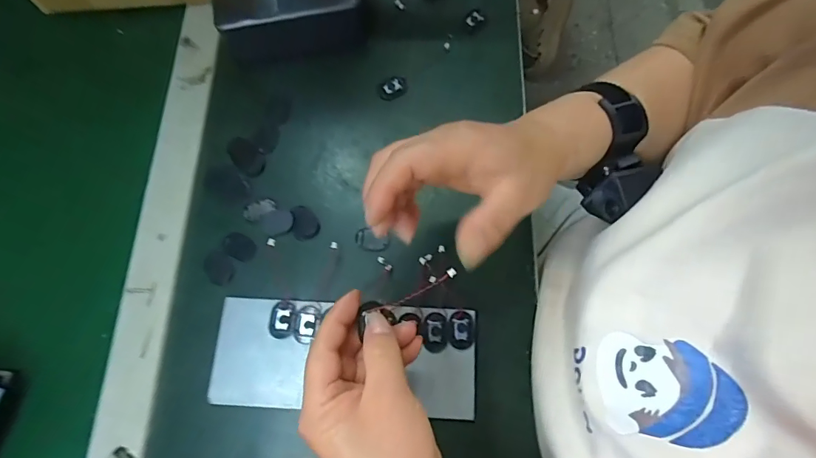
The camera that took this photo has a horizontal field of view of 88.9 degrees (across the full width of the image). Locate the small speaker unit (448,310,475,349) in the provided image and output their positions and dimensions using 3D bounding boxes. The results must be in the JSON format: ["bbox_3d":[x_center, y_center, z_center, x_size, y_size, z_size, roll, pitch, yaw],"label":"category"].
[{"bbox_3d":[0.042,0.078,0.321,0.020,0.004,0.028,5,73,2],"label":"small speaker unit"}]

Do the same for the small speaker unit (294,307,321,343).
[{"bbox_3d":[-0.078,0.074,0.323,0.018,0.004,0.027,12,73,4],"label":"small speaker unit"}]

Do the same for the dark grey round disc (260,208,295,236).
[{"bbox_3d":[-0.111,-0.006,0.354,0.027,0.004,0.024,12,73,4],"label":"dark grey round disc"}]

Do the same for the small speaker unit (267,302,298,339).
[{"bbox_3d":[-0.098,0.071,0.324,0.021,0.004,0.027,7,73,2],"label":"small speaker unit"}]

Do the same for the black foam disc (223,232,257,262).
[{"bbox_3d":[-0.142,0.015,0.350,0.028,0.004,0.020,28,75,8],"label":"black foam disc"}]

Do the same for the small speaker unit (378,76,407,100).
[{"bbox_3d":[-0.014,-0.132,0.387,0.027,0.006,0.018,-35,76,-10],"label":"small speaker unit"}]

